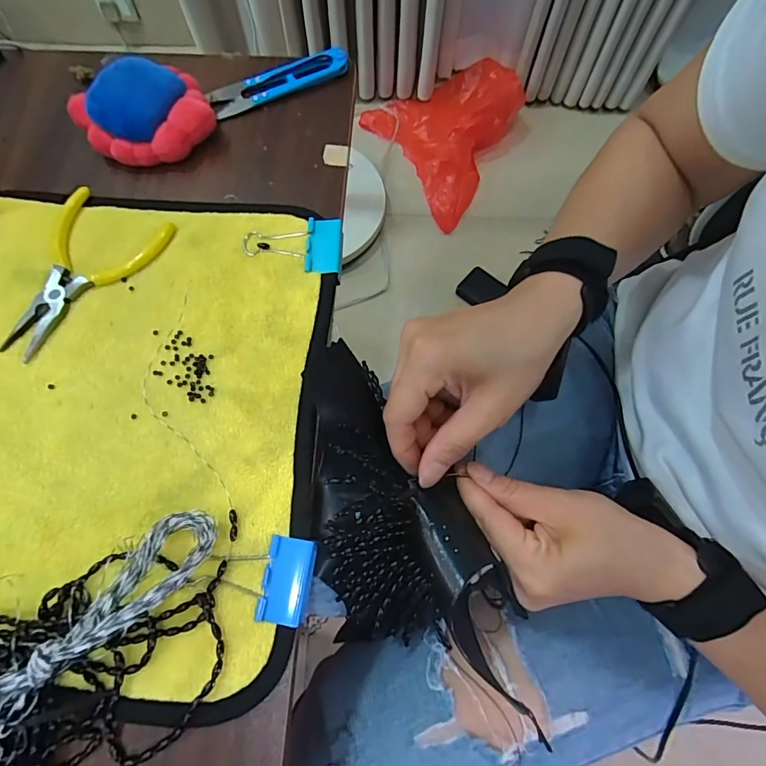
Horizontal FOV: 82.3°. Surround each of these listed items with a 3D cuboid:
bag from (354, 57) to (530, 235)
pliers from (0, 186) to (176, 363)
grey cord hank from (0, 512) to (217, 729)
[{"bbox_3d":[0.163,-0.573,0.976,0.293,0.112,0.373,-29,73,-10],"label":"bag"},{"bbox_3d":[-0.192,-0.067,0.275,0.071,0.006,0.114,23,72,8],"label":"pliers"},{"bbox_3d":[-0.129,0.108,0.196,0.033,0.038,0.118,42,76,13],"label":"grey cord hank"}]

